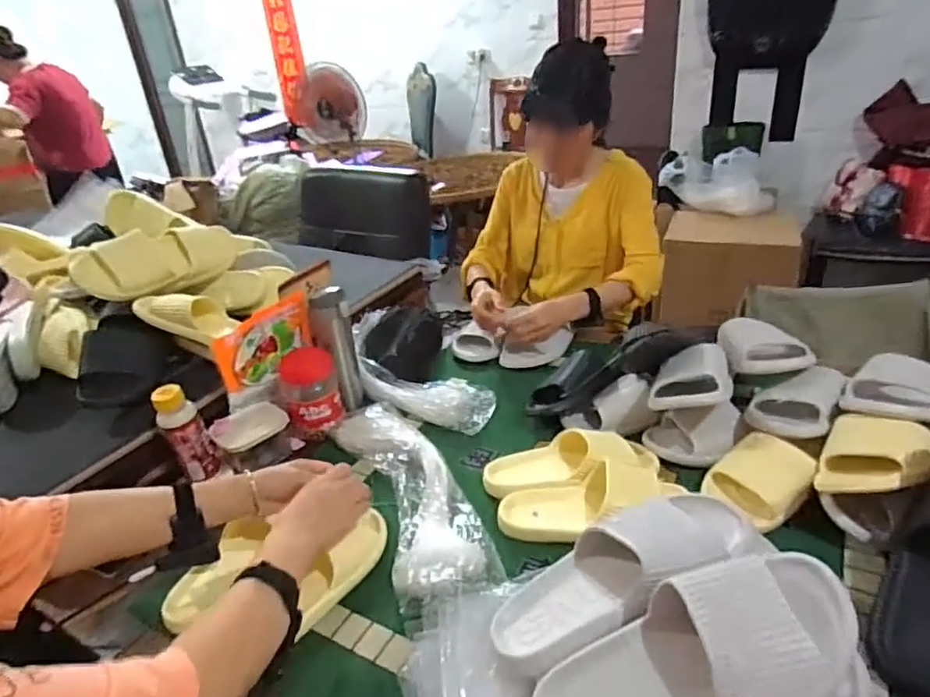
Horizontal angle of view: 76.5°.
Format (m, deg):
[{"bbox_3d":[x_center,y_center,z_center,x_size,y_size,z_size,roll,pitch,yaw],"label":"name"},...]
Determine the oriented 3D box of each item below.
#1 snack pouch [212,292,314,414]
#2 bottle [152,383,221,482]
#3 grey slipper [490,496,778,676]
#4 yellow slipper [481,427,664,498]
[{"bbox_3d":[-0.333,0.009,0.994,0.038,0.153,0.172,16,35,34],"label":"snack pouch"},{"bbox_3d":[-0.426,0.127,0.903,0.061,0.154,0.050,-18,31,-22],"label":"bottle"},{"bbox_3d":[0.157,0.225,0.592,0.278,0.075,0.115,-29,30,0],"label":"grey slipper"},{"bbox_3d":[0.149,0.153,0.844,0.241,0.070,0.091,-6,28,0],"label":"yellow slipper"}]

